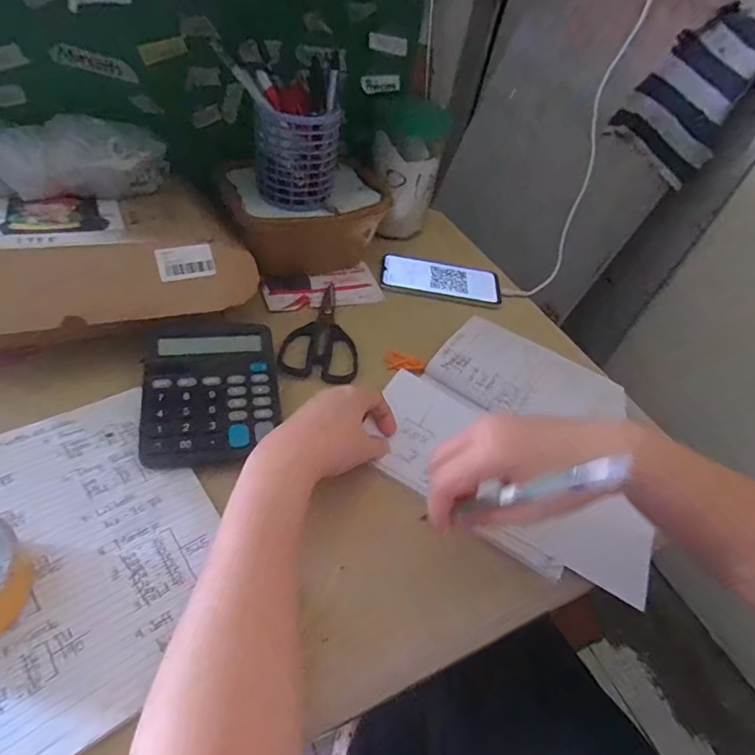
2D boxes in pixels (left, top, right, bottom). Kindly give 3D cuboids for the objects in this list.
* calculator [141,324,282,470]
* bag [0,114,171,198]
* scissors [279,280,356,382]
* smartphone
[{"bbox_3d":[-0.152,0.007,0.452,0.117,0.033,0.151,-3,48,-16],"label":"calculator"},{"bbox_3d":[-0.325,-0.232,0.512,0.187,0.076,0.104,-4,48,-17],"label":"bag"},{"bbox_3d":[-0.059,-0.055,0.556,0.080,0.013,0.155,10,45,-4],"label":"scissors"},{"bbox_3d":[0.085,-0.133,0.655,0.159,0.010,0.083,15,45,1],"label":"smartphone"}]

